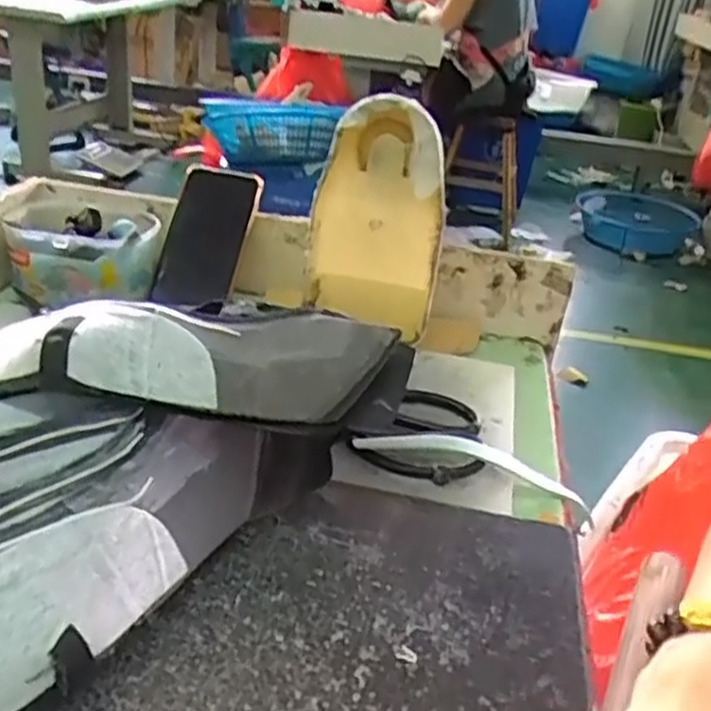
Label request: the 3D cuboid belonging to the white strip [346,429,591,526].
[{"bbox_3d":[0.091,0.077,0.516,0.184,0.034,0.015,19,27,-14],"label":"white strip"}]

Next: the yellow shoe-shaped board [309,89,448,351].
[{"bbox_3d":[0.017,-0.101,0.608,0.101,0.194,0.039,13,30,10],"label":"yellow shoe-shaped board"}]

